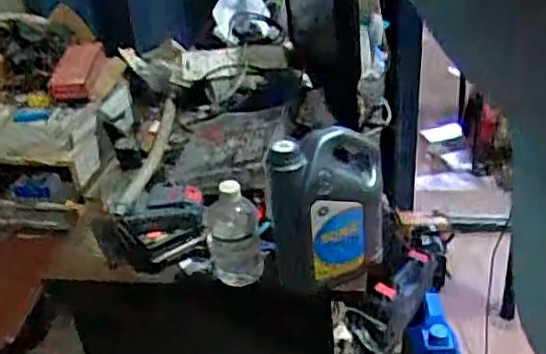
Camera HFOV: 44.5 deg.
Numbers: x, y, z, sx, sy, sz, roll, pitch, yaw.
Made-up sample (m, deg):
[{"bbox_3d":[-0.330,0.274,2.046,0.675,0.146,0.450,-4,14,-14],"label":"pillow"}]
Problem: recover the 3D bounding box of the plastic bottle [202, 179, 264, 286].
[{"bbox_3d":[-0.060,0.067,0.965,0.074,0.174,0.080,-8,33,-5],"label":"plastic bottle"}]

